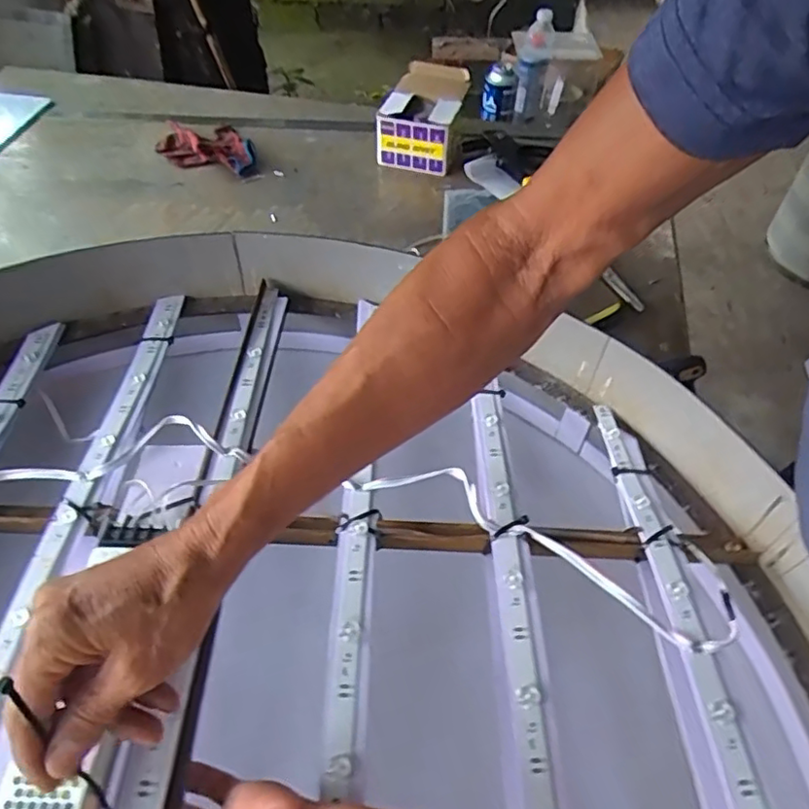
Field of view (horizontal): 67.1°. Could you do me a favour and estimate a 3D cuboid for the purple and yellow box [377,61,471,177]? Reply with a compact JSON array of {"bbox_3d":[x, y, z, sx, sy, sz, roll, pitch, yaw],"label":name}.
[{"bbox_3d":[0.030,-0.455,0.971,0.119,0.095,0.173,11,52,6],"label":"purple and yellow box"}]

